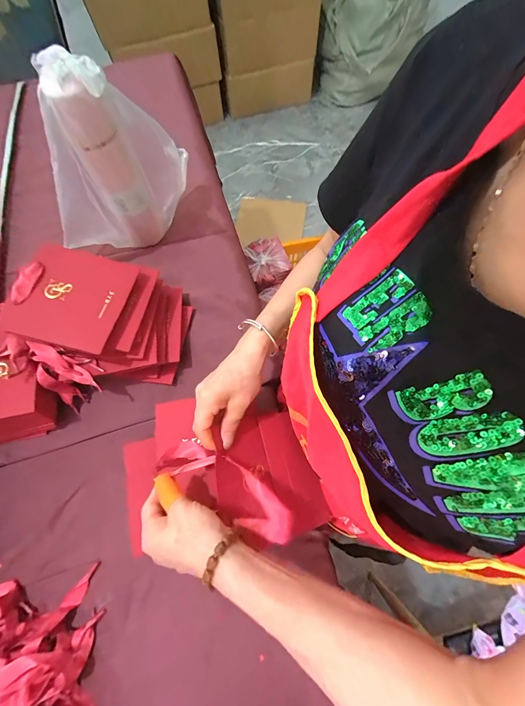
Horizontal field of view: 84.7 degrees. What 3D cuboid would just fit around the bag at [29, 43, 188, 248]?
[{"bbox_3d":[-0.229,-0.279,0.437,0.220,0.265,0.104,-21,71,-6],"label":"bag"}]

